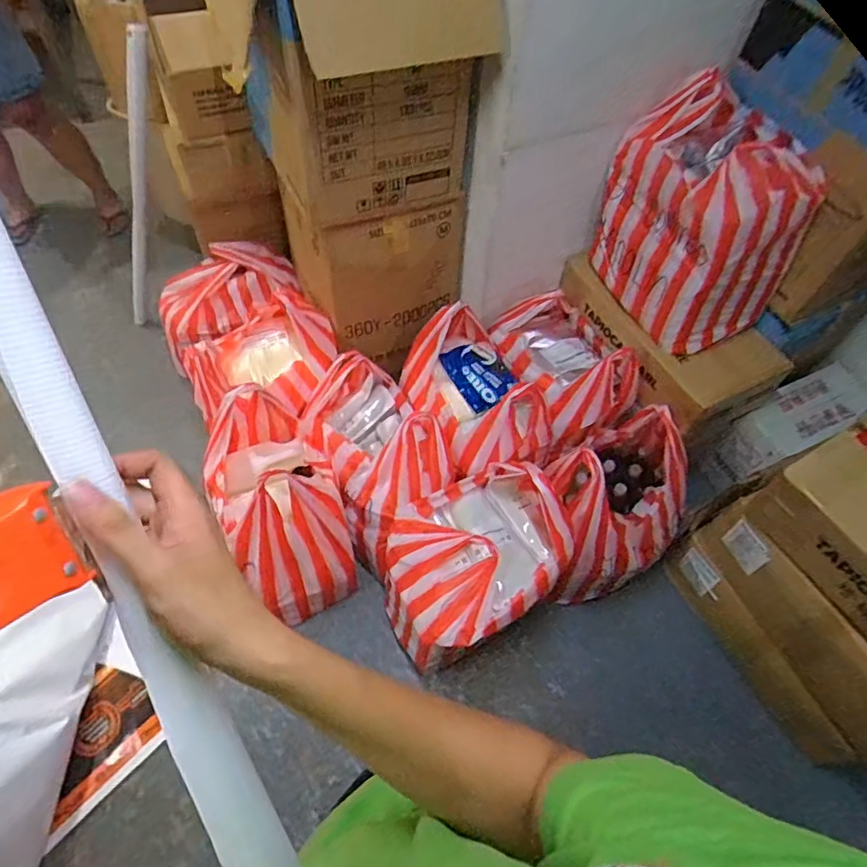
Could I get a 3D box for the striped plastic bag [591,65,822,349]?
[{"bbox_3d":[0.624,-0.493,1.314,0.289,0.431,0.393,-17,60,-13],"label":"striped plastic bag"}]

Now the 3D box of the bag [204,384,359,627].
[{"bbox_3d":[-0.375,0.164,1.361,0.269,0.401,0.441,-26,63,-18],"label":"bag"}]

